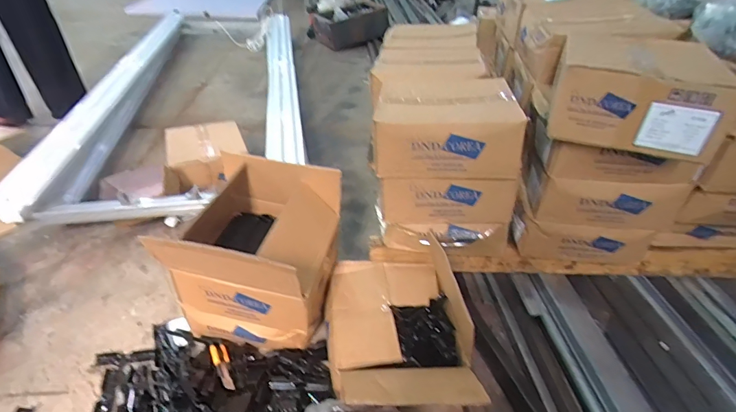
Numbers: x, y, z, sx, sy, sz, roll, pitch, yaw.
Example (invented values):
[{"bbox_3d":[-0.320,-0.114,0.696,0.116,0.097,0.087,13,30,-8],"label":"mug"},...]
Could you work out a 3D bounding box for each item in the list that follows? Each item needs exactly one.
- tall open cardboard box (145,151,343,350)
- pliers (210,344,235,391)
[{"bbox_3d":[-0.266,0.130,0.964,0.336,0.368,0.321,10,36,8],"label":"tall open cardboard box"},{"bbox_3d":[-0.324,0.357,0.889,0.034,0.025,0.139,-17,41,-27],"label":"pliers"}]

